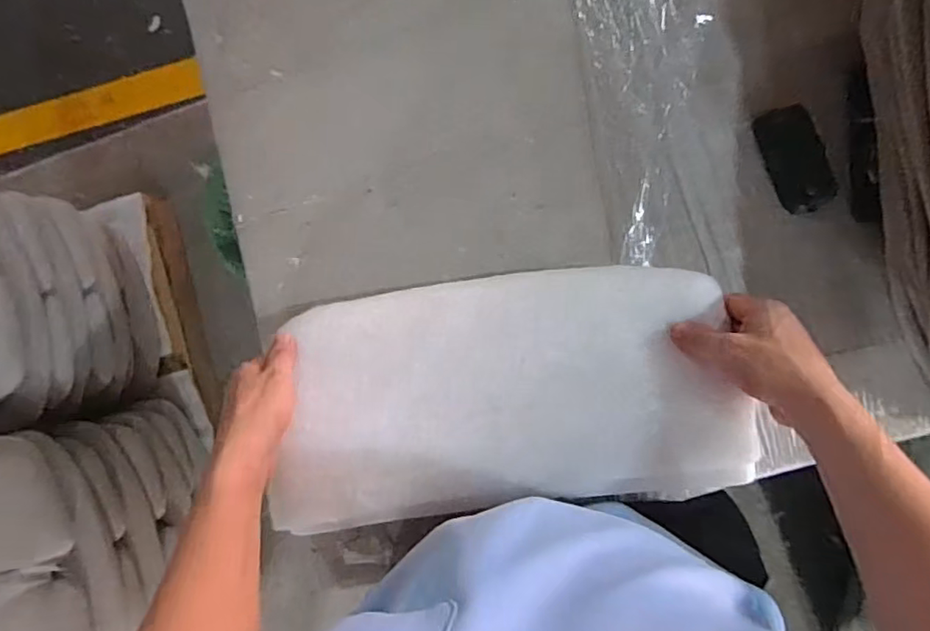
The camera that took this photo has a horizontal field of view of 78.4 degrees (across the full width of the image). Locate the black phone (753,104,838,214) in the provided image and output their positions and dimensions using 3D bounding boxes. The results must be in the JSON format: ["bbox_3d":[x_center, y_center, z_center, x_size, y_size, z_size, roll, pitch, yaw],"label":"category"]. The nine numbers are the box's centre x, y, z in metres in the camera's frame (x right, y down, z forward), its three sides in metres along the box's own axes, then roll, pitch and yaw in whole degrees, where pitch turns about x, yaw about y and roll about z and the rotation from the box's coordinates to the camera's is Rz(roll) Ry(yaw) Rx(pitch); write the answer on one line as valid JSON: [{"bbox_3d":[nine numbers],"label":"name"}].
[{"bbox_3d":[0.338,-0.161,0.578,0.054,0.009,0.108,-20,85,5],"label":"black phone"}]

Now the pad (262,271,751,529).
[{"bbox_3d":[0.031,0.073,0.540,0.425,0.031,0.215,-7,86,6],"label":"pad"}]

